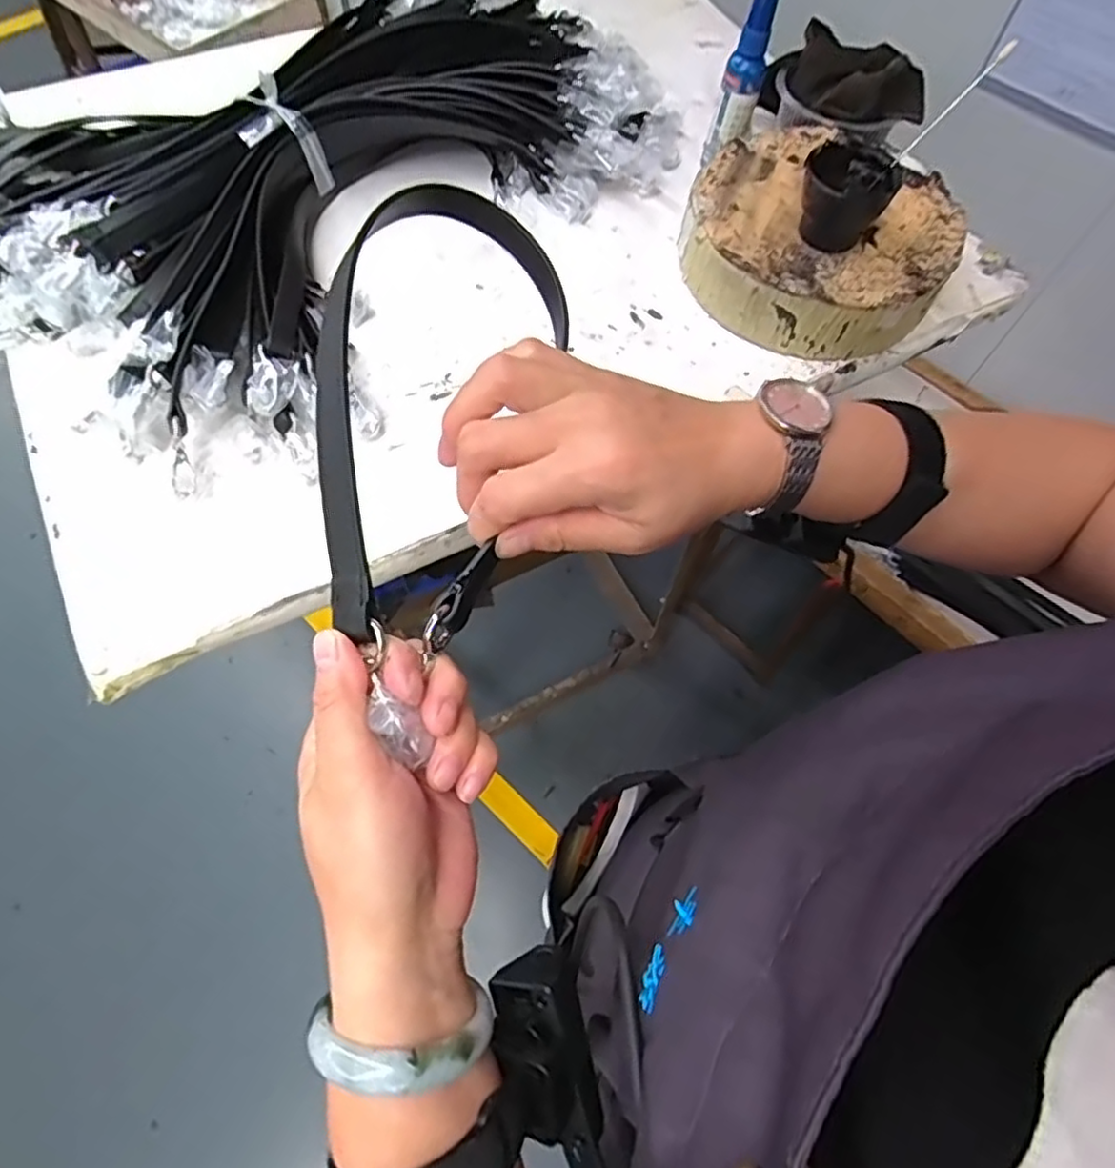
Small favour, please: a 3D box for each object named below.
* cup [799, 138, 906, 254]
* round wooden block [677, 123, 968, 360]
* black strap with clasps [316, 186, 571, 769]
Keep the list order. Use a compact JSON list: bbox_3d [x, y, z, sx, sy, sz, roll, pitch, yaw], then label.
[{"bbox_3d":[0.204,-0.274,0.470,0.064,0.049,0.058,14,64,5],"label":"cup"},{"bbox_3d":[0.200,-0.266,0.514,0.193,0.059,0.177,1,63,-2],"label":"round wooden block"},{"bbox_3d":[-0.052,-0.060,0.266,0.084,0.052,0.241,10,75,3],"label":"black strap with clasps"}]

